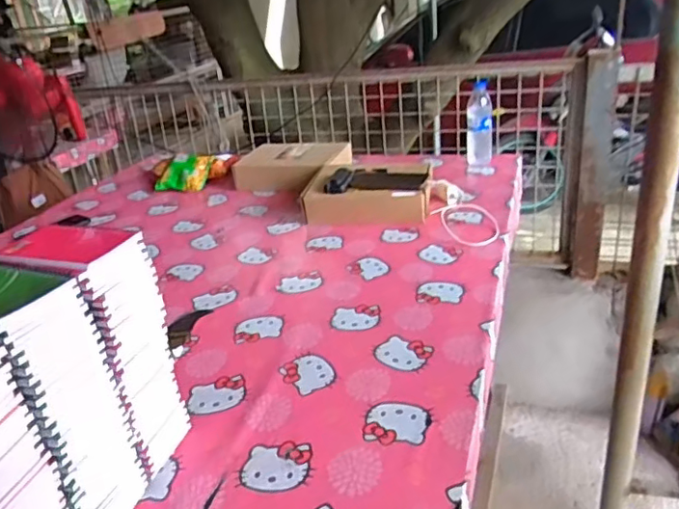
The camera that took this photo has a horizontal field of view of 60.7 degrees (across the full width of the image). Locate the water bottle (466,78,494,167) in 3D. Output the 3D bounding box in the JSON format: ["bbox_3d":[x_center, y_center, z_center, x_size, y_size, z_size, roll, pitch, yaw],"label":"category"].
[{"bbox_3d":[0.364,-0.338,1.505,0.068,0.201,0.060,1,27,15],"label":"water bottle"}]

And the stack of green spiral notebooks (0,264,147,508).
[{"bbox_3d":[-0.303,0.162,0.584,0.123,0.288,0.110,3,27,19],"label":"stack of green spiral notebooks"}]

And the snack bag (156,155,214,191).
[{"bbox_3d":[-0.436,-0.230,1.624,0.174,0.075,0.095,-2,26,10],"label":"snack bag"}]

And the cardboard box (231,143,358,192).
[{"bbox_3d":[-0.128,-0.253,1.597,0.304,0.078,0.202,2,27,17],"label":"cardboard box"}]

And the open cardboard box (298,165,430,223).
[{"bbox_3d":[0.075,-0.142,1.312,0.286,0.086,0.179,0,27,13],"label":"open cardboard box"}]

